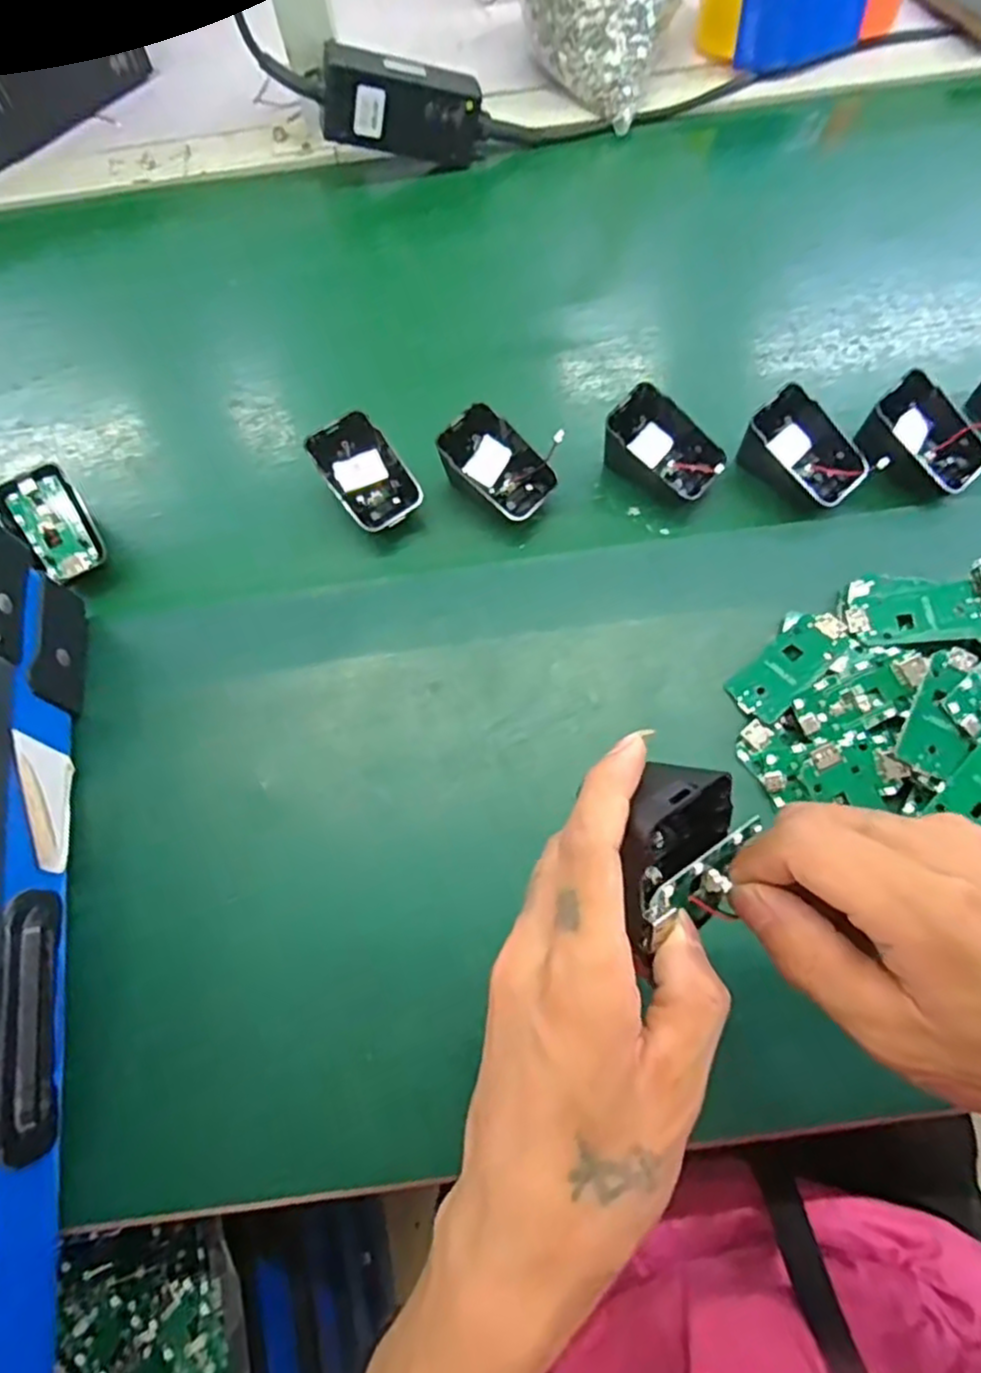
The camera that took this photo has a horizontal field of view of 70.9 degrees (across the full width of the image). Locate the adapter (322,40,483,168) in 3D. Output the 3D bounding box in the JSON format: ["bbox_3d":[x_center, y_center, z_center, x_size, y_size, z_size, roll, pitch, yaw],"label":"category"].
[{"bbox_3d":[-0.063,-0.426,0.508,0.115,0.053,0.025,-2,66,-18],"label":"adapter"}]

